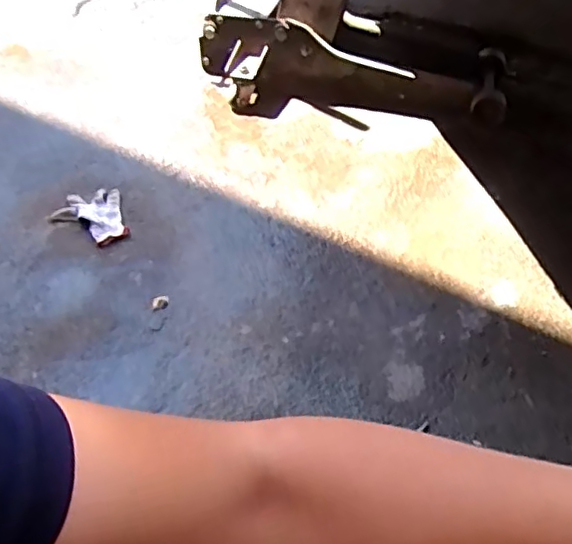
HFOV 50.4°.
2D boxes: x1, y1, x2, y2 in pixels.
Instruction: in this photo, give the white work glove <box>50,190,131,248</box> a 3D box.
[{"bbox_3d":[-0.379,-0.102,1.172,0.131,0.023,0.151,-17,50,-16],"label":"white work glove"}]

